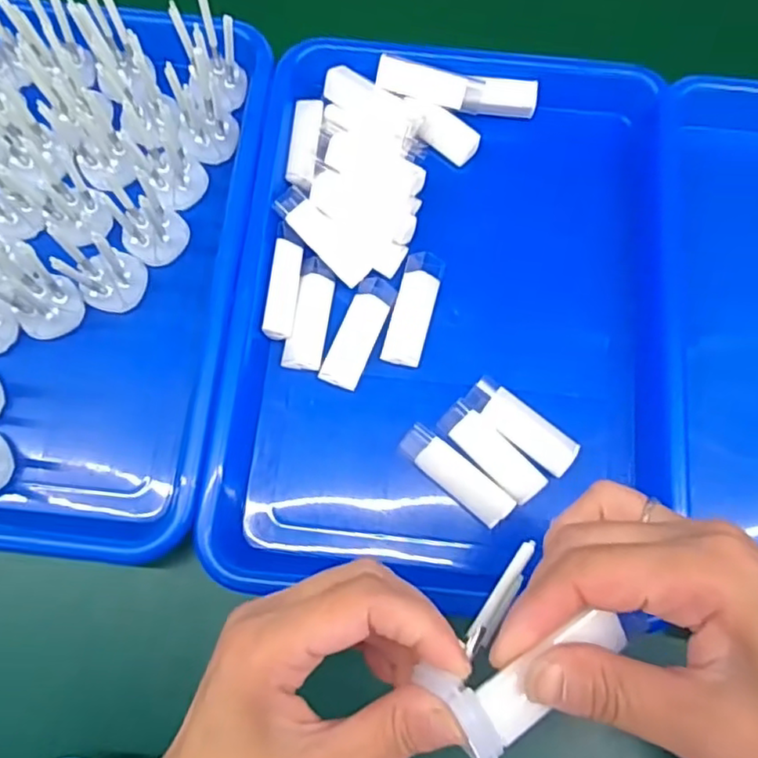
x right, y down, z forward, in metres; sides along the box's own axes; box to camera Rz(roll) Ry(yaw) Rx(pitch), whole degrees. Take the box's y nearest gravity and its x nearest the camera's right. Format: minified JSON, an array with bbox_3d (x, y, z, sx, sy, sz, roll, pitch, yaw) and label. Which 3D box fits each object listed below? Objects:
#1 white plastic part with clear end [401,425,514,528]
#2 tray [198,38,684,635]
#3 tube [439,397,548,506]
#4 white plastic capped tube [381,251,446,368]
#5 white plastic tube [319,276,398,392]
[{"bbox_3d":[0.041,0.052,0.338,0.067,0.014,0.019,40,77,10],"label":"white plastic part with clear end"},{"bbox_3d":[0.045,-0.041,0.361,0.240,0.039,0.317,7,74,1],"label":"tray"},{"bbox_3d":[0.061,0.040,0.340,0.021,0.014,0.063,-41,79,-11],"label":"tube"},{"bbox_3d":[0.020,-0.041,0.364,0.023,0.011,0.067,15,74,3],"label":"white plastic capped tube"},{"bbox_3d":[-0.011,-0.027,0.362,0.022,0.007,0.068,22,75,5],"label":"white plastic tube"}]

